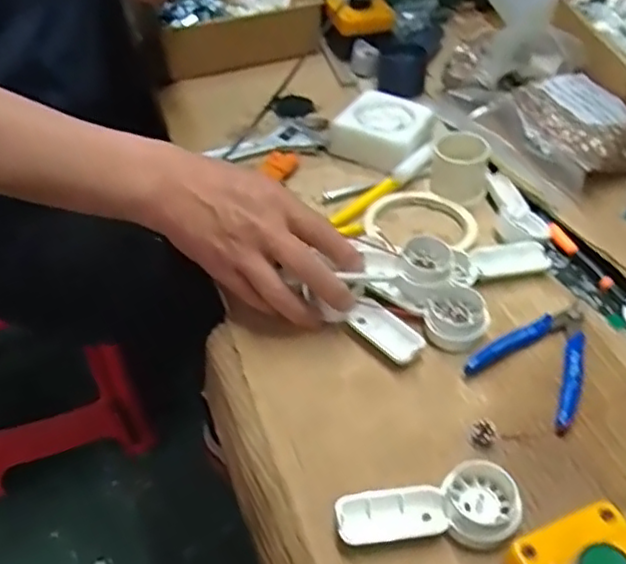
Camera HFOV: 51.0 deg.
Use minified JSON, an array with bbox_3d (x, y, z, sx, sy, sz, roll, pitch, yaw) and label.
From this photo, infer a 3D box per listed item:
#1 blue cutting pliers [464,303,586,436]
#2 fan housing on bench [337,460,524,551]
[{"bbox_3d":[0.180,0.053,0.496,0.079,0.014,0.111,33,55,30],"label":"blue cutting pliers"},{"bbox_3d":[0.070,0.143,0.400,0.108,0.024,0.045,-8,46,-5],"label":"fan housing on bench"}]

